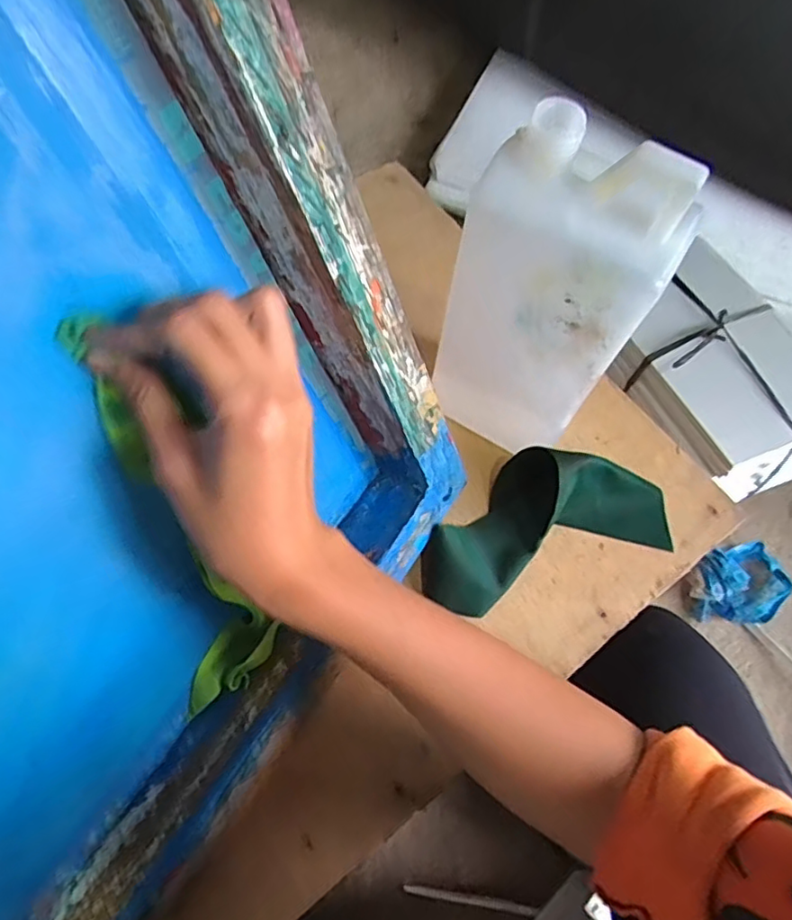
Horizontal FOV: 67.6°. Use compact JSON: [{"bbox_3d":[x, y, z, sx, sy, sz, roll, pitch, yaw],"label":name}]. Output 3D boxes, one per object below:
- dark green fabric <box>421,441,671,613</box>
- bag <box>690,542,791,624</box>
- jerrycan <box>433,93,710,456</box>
[{"bbox_3d":[0.098,0.036,0.385,0.171,0.044,0.080,-17,67,-11],"label":"dark green fabric"},{"bbox_3d":[0.452,0.158,0.764,0.159,0.076,0.099,-15,67,-10],"label":"bag"},{"bbox_3d":[0.080,-0.083,0.332,0.098,0.201,0.050,28,66,9],"label":"jerrycan"}]

